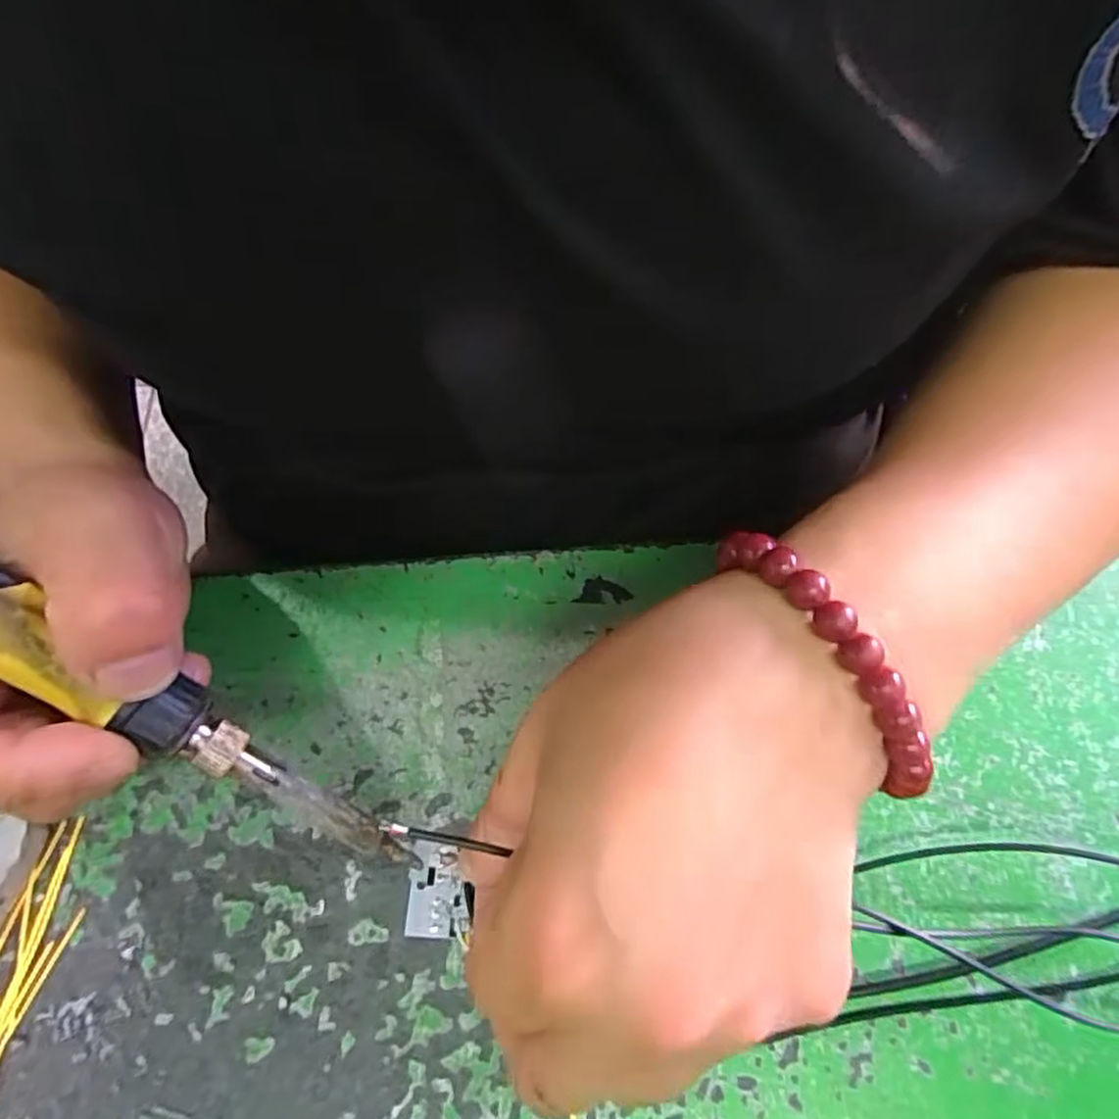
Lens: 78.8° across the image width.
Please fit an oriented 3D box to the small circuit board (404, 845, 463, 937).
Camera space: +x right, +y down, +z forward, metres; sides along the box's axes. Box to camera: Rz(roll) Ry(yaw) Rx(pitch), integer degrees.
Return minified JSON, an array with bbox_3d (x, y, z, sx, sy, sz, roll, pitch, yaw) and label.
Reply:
[{"bbox_3d":[-0.035,0.092,0.189,0.015,0.004,0.023,-1,64,-2],"label":"small circuit board"}]

